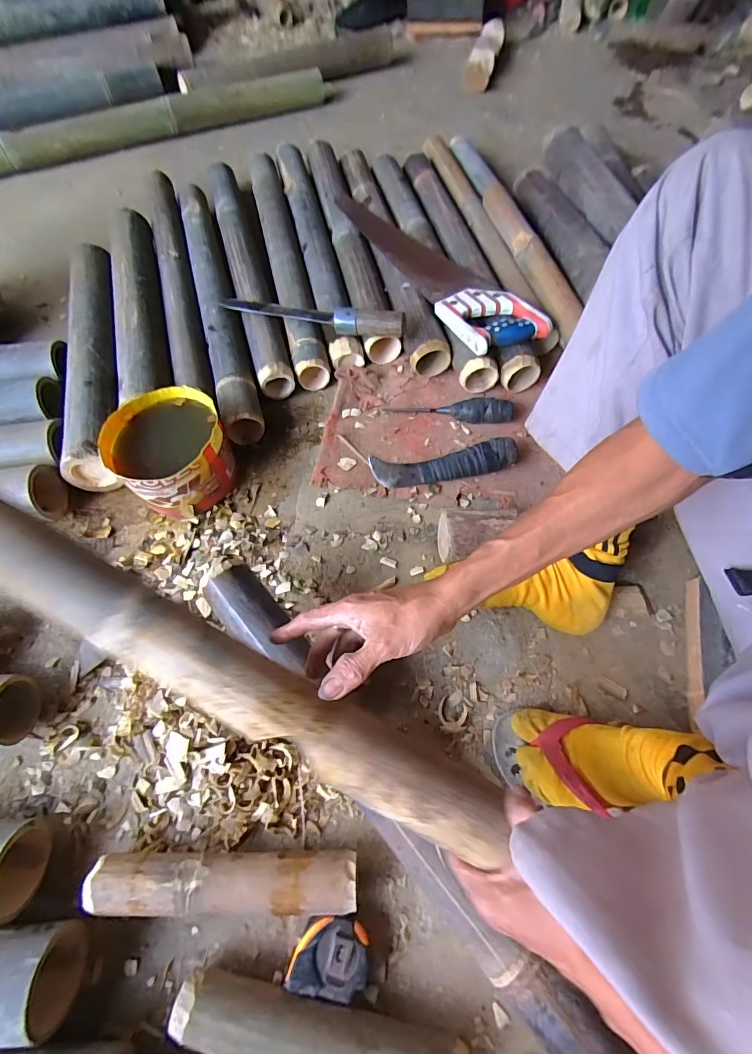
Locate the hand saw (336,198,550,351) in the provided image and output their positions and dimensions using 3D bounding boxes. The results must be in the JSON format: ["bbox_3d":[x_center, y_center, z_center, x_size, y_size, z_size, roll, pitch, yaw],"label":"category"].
[{"bbox_3d":[0.094,-0.470,0.766,0.114,0.041,0.517,-26,66,-11],"label":"hand saw"}]

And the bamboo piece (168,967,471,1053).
[{"bbox_3d":[-0.048,0.446,0.383,0.254,0.055,0.051,10,64,6],"label":"bamboo piece"}]

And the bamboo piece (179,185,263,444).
[{"bbox_3d":[-0.288,-0.421,0.794,0.062,0.052,0.651,-16,65,-7],"label":"bamboo piece"}]

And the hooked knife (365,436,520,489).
[{"bbox_3d":[0.096,-0.099,0.635,0.203,0.042,0.053,-7,64,-2],"label":"hooked knife"}]

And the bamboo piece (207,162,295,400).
[{"bbox_3d":[-0.252,-0.515,0.842,0.062,0.054,0.687,-16,65,-7],"label":"bamboo piece"}]

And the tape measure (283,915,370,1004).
[{"bbox_3d":[-0.042,0.400,0.414,0.070,0.041,0.056,7,64,4],"label":"tape measure"}]

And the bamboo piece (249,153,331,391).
[{"bbox_3d":[-0.177,-0.526,0.848,0.061,0.063,0.635,-13,64,-6],"label":"bamboo piece"}]

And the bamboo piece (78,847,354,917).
[{"bbox_3d":[-0.144,0.345,0.428,0.248,0.054,0.048,-1,64,1],"label":"bamboo piece"}]

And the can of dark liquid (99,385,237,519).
[{"bbox_3d":[-0.283,-0.108,0.624,0.153,0.095,0.155,0,64,1],"label":"can of dark liquid"}]

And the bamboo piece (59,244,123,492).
[{"bbox_3d":[-0.462,-0.291,0.724,0.075,0.069,0.500,-13,64,-6],"label":"bamboo piece"}]

